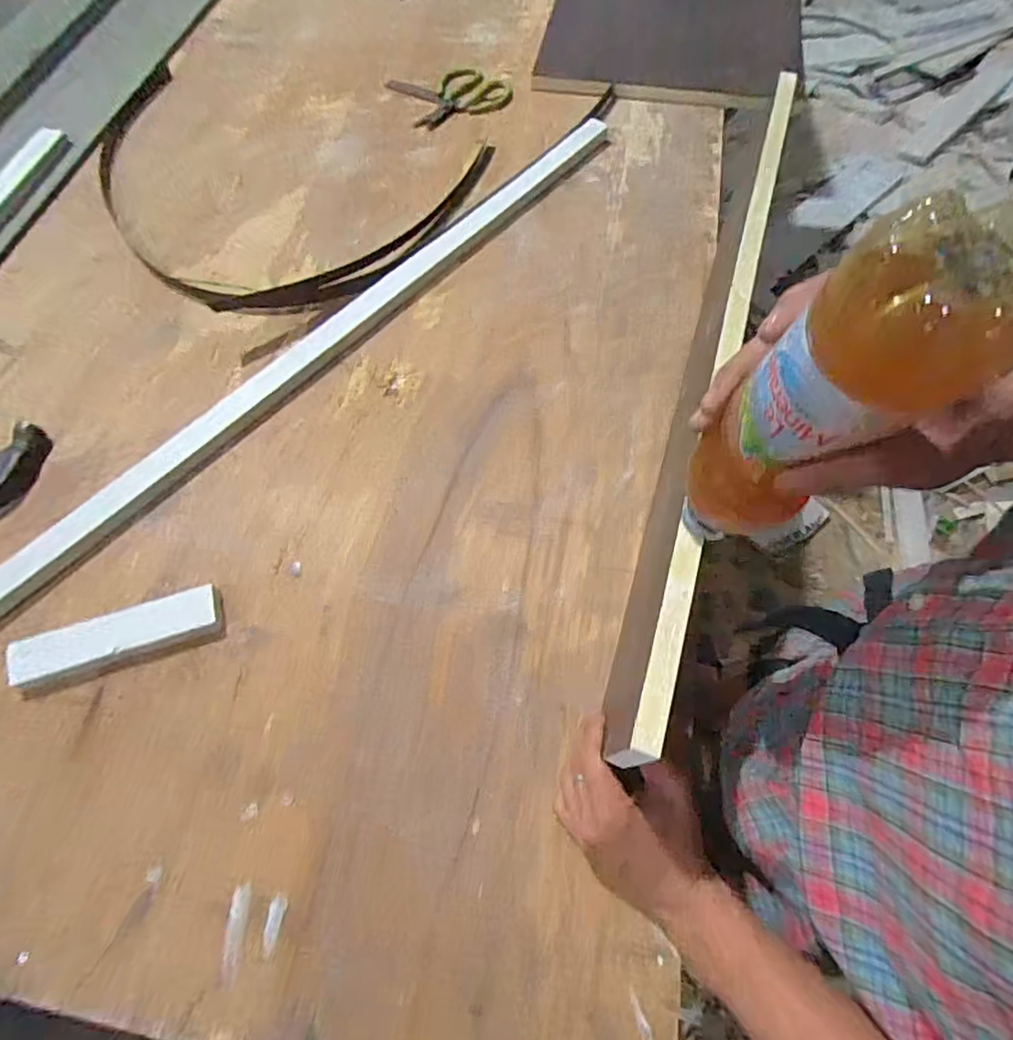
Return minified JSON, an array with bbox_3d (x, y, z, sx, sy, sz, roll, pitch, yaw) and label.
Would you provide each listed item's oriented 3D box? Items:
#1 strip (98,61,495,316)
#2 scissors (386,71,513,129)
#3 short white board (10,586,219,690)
[{"bbox_3d":[-0.353,-0.468,0.808,0.570,0.021,0.423,24,67,12],"label":"strip"},{"bbox_3d":[-0.085,-0.674,0.919,0.166,0.012,0.140,-22,66,-11],"label":"scissors"},{"bbox_3d":[-0.347,0.104,0.522,0.170,0.021,0.044,-19,66,-8],"label":"short white board"}]

